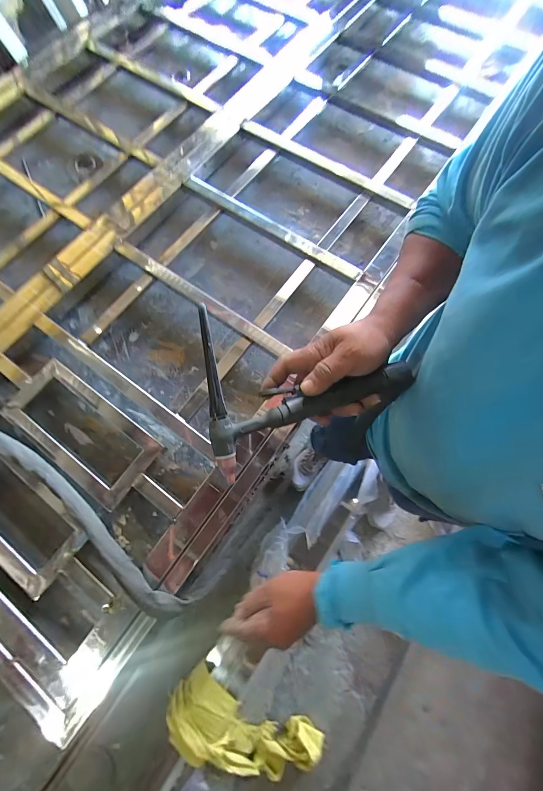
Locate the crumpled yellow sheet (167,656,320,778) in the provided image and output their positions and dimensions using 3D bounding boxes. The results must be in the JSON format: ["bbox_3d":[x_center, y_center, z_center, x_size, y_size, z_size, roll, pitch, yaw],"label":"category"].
[{"bbox_3d":[-0.086,1.005,0.934,0.465,0.125,0.190,34,77,-12],"label":"crumpled yellow sheet"}]

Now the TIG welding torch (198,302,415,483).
[{"bbox_3d":[0.044,-0.016,0.327,0.222,0.047,0.153,-9,75,-11],"label":"TIG welding torch"}]

